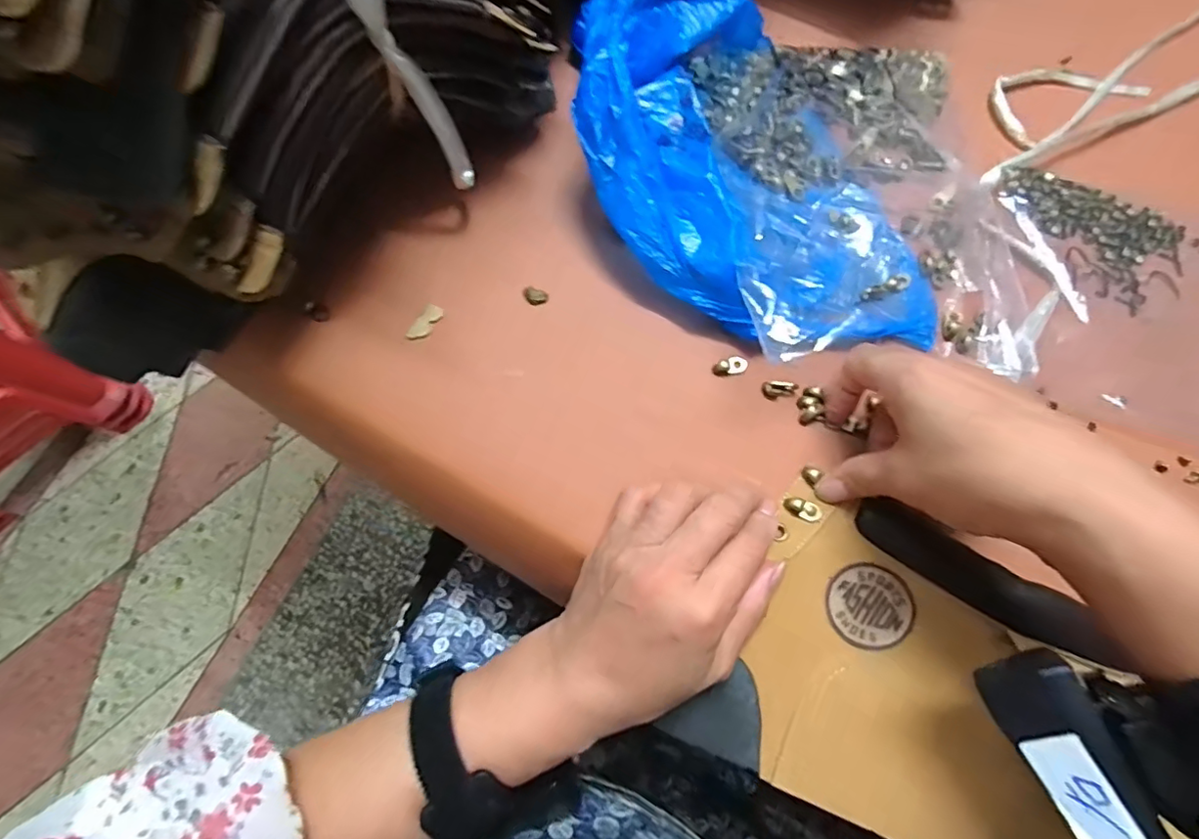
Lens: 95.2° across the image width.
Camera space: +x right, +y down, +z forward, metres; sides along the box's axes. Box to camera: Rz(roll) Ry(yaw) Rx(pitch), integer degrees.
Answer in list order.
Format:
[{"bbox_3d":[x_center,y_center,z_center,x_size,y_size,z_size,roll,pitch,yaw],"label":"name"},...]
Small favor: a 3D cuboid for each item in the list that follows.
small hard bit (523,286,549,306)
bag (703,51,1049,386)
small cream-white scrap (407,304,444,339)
[{"bbox_3d":[-0.037,-0.071,0.315,0.015,0.004,0.009,18,75,5],"label":"small hard bit"},{"bbox_3d":[0.164,-0.131,0.315,0.193,0.039,0.238,-2,74,-3],"label":"bag"},{"bbox_3d":[-0.098,-0.054,0.307,0.009,0.004,0.023,35,78,9],"label":"small cream-white scrap"}]

